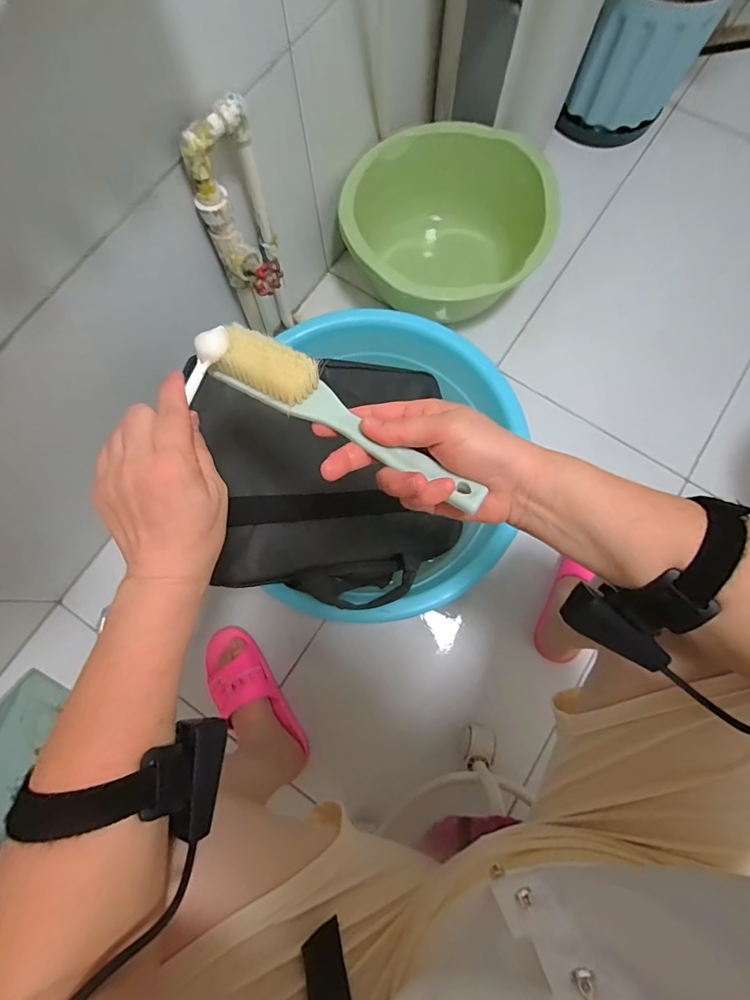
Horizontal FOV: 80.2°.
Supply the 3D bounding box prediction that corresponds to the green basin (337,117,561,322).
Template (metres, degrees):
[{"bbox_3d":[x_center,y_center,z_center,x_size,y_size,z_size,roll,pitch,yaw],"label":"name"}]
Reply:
[{"bbox_3d":[0.131,-0.485,0.825,0.356,0.214,0.247,-2,77,1],"label":"green basin"}]

